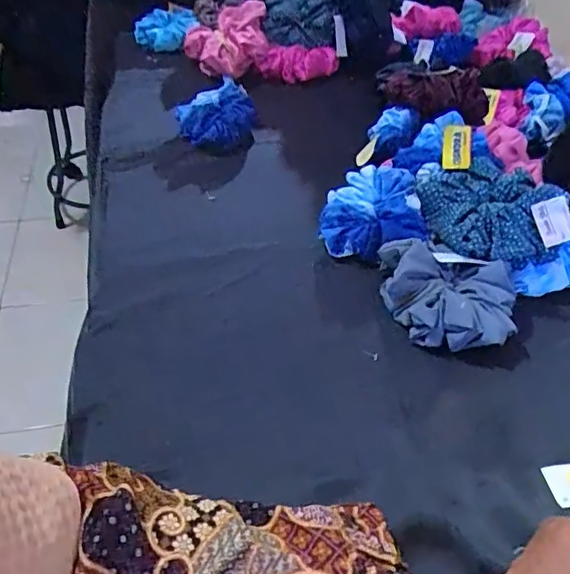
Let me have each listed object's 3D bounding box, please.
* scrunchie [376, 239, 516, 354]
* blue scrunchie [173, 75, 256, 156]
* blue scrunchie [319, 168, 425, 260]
[{"bbox_3d":[0.139,0.007,0.491,0.121,0.041,0.086,14,43,12],"label":"scrunchie"},{"bbox_3d":[-0.090,-0.234,0.762,0.093,0.050,0.101,3,42,1],"label":"blue scrunchie"},{"bbox_3d":[0.088,-0.087,0.584,0.105,0.045,0.110,1,42,-2],"label":"blue scrunchie"}]

